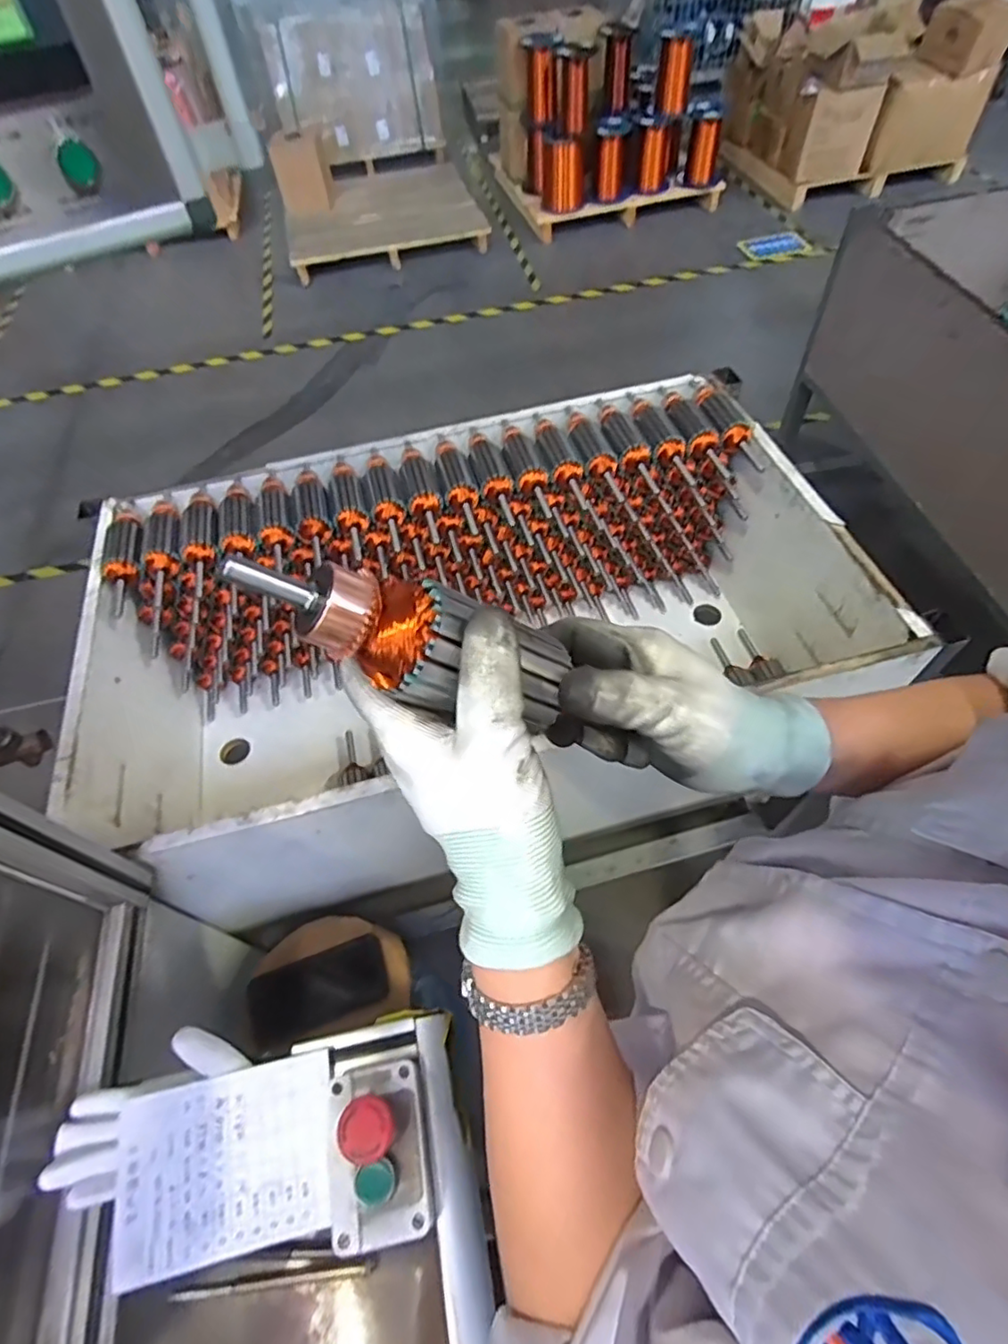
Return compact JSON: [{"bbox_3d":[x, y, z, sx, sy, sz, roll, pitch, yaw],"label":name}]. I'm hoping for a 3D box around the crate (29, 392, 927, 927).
[{"bbox_3d":[-0.055,-0.055,0.927,1.032,0.345,0.579,-13,56,-4],"label":"crate"}]

